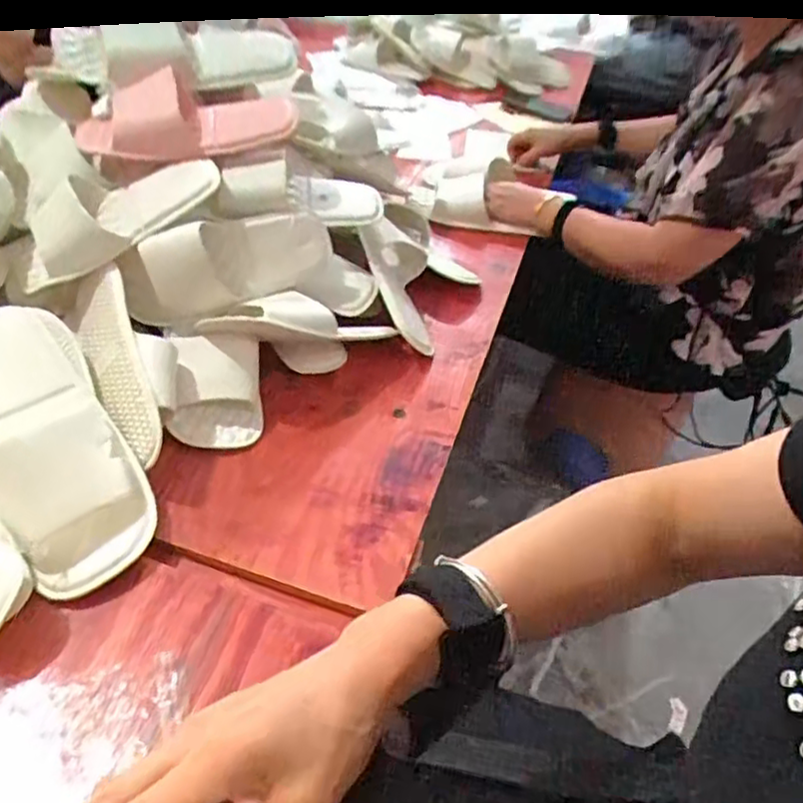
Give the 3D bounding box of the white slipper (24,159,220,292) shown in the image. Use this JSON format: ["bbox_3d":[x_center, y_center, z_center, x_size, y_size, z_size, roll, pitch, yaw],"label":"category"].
[{"bbox_3d":[-0.297,-0.201,0.669,0.220,0.069,0.083,-30,52,-11],"label":"white slipper"}]

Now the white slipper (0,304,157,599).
[{"bbox_3d":[-0.303,0.025,0.555,0.110,0.059,0.265,-24,71,-28],"label":"white slipper"}]

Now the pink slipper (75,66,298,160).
[{"bbox_3d":[-0.233,-0.310,0.704,0.237,0.060,0.099,0,43,-7],"label":"pink slipper"}]

